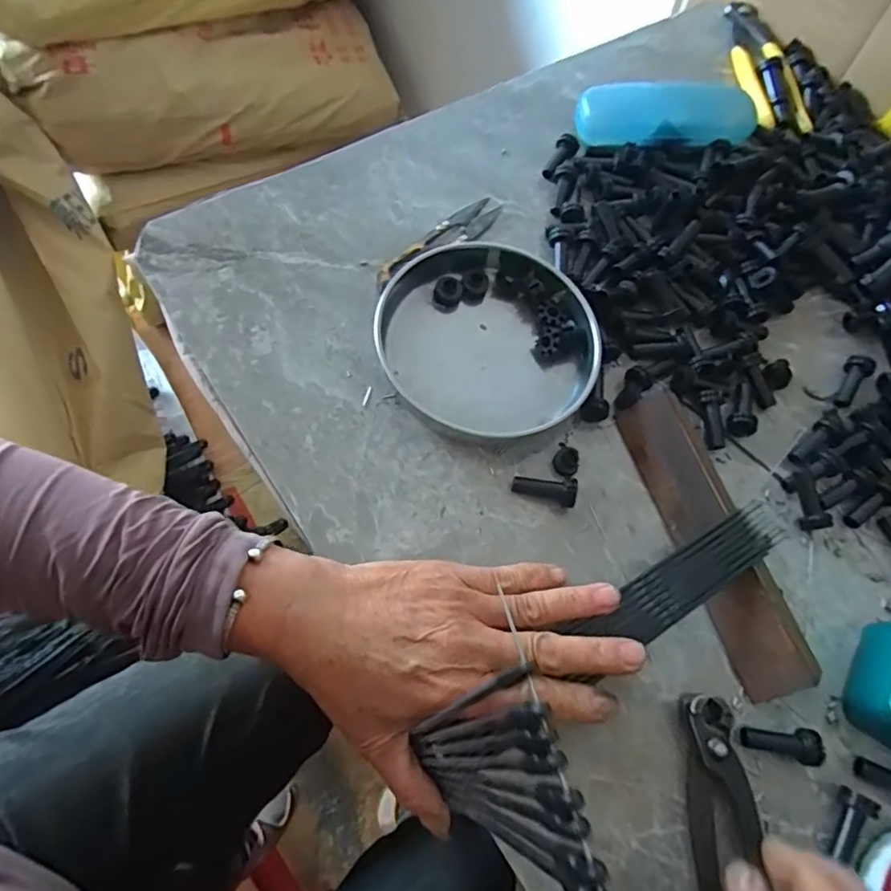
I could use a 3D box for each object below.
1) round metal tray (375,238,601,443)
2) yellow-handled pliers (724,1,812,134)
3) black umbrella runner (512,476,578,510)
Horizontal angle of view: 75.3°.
[{"bbox_3d":[0.030,-0.071,0.377,0.137,0.022,0.140,2,67,-5],"label":"round metal tray"},{"bbox_3d":[0.285,-0.343,0.519,0.051,0.017,0.161,1,68,-6],"label":"yellow-handled pliers"},{"bbox_3d":[0.059,0.026,0.347,0.039,0.015,0.012,10,66,17],"label":"black umbrella runner"}]

